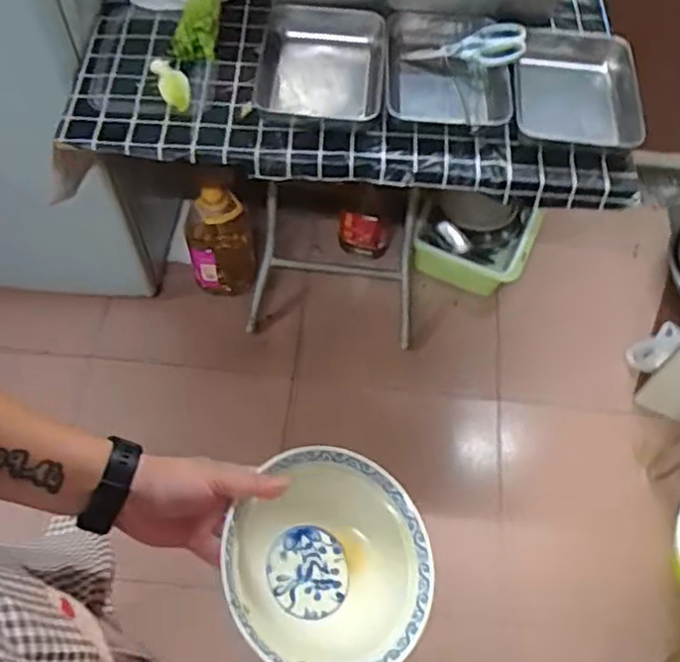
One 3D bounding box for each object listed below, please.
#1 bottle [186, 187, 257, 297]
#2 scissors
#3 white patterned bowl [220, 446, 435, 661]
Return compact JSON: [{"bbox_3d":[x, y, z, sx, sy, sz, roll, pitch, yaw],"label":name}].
[{"bbox_3d":[-0.281,-0.218,1.629,0.145,0.278,0.111,0,60,-2],"label":"bottle"},{"bbox_3d":[0.207,-0.473,1.140,0.200,0.016,0.075,-4,76,20],"label":"scissors"},{"bbox_3d":[-0.017,0.200,0.586,0.183,0.073,0.186,12,58,-21],"label":"white patterned bowl"}]

